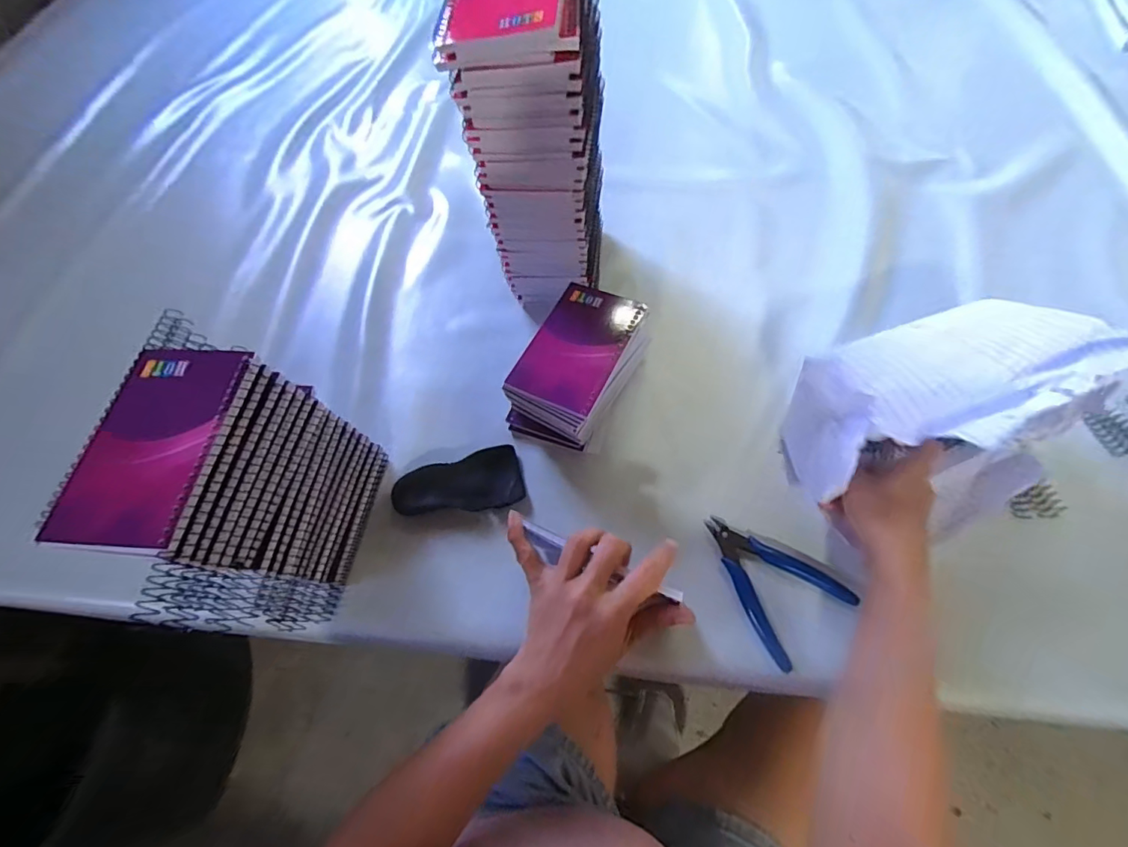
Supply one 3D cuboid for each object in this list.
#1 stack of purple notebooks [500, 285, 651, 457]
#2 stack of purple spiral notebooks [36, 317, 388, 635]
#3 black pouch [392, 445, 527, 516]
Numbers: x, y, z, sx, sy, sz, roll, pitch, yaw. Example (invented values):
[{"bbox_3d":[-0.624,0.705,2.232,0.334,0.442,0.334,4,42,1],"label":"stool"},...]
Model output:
[{"bbox_3d":[0.014,-0.051,0.476,0.082,0.089,0.130,25,68,17],"label":"stack of purple notebooks"},{"bbox_3d":[-0.235,0.058,0.378,0.090,0.201,0.161,3,63,8],"label":"stack of purple spiral notebooks"},{"bbox_3d":[-0.098,0.058,0.466,0.116,0.016,0.056,-16,62,-3],"label":"black pouch"}]

